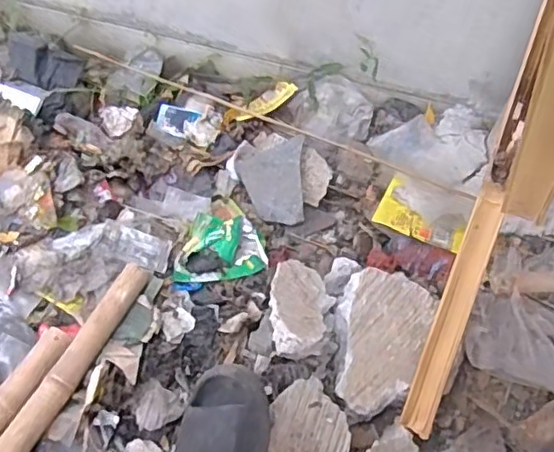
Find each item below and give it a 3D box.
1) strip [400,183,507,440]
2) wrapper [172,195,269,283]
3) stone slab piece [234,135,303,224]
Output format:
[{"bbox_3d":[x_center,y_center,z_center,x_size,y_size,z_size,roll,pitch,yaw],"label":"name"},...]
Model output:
[{"bbox_3d":[0.226,0.113,0.762,0.042,0.333,0.024,15,14,6],"label":"strip"},{"bbox_3d":[-0.099,0.014,0.999,0.151,0.037,0.166,-4,58,-7],"label":"wrapper"},{"bbox_3d":[0.004,-0.073,1.046,0.119,0.019,0.145,-22,75,10],"label":"stone slab piece"}]

